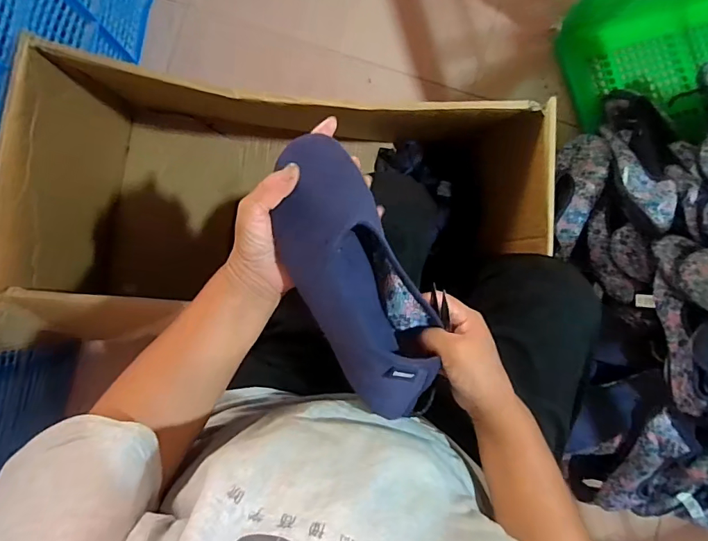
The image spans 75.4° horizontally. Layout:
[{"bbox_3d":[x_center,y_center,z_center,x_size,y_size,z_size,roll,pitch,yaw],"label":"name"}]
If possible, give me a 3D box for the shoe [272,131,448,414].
[{"bbox_3d":[0.004,0.010,0.410,0.098,0.077,0.248,-23,99,-1],"label":"shoe"}]

